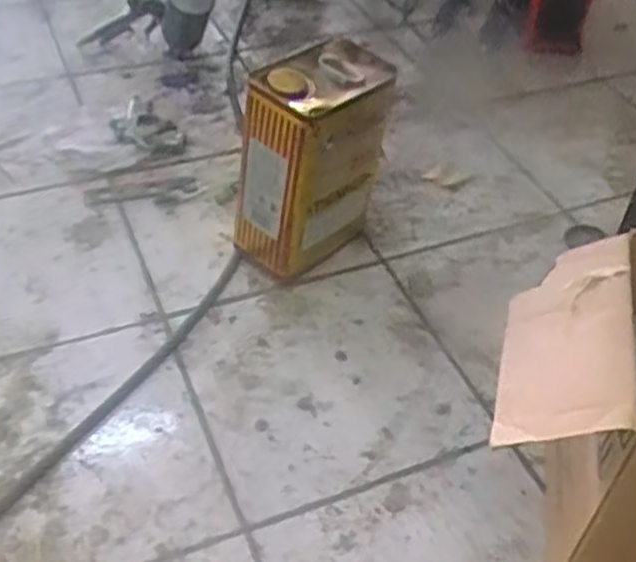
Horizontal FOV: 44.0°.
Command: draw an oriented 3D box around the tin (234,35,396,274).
[{"bbox_3d":[-0.011,-0.139,0.970,0.114,0.251,0.177,32,49,26],"label":"tin"}]

